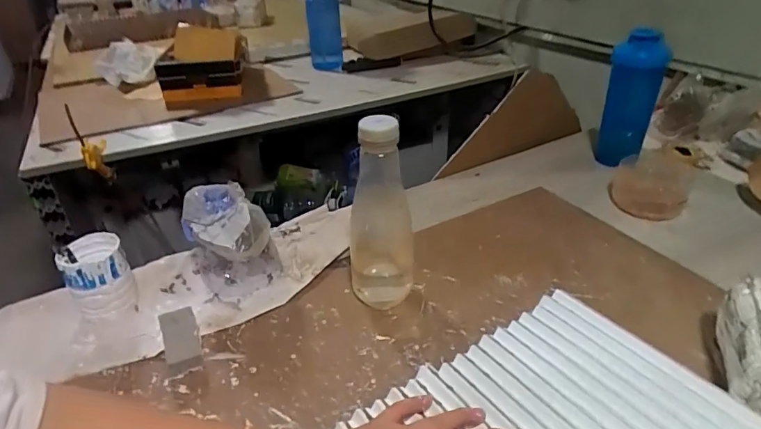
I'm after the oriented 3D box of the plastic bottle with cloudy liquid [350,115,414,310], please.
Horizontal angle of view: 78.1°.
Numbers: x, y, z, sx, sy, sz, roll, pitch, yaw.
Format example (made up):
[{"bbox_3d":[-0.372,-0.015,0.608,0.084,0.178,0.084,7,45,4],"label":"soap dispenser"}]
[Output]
[{"bbox_3d":[-0.003,0.002,0.518,0.067,0.223,0.070,-7,34,-6],"label":"plastic bottle with cloudy liquid"}]

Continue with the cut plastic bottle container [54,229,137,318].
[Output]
[{"bbox_3d":[-0.331,0.074,0.552,0.066,0.081,0.062,-22,38,-26],"label":"cut plastic bottle container"}]

